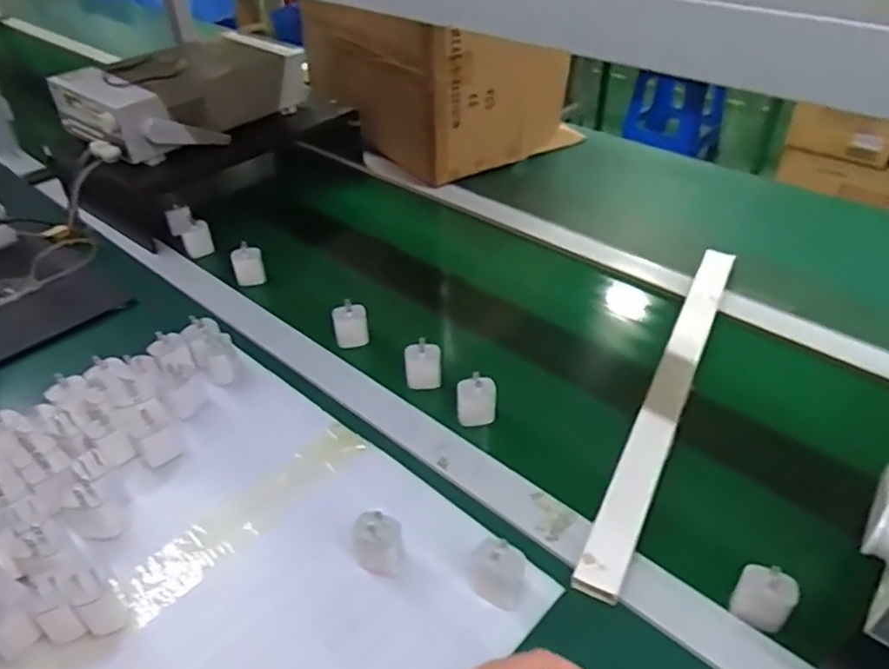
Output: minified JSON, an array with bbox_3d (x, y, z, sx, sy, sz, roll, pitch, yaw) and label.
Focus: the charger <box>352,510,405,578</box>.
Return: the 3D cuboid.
[{"bbox_3d":[-0.057,0.186,0.566,0.042,0.053,0.039,-9,39,-8],"label":"charger"}]

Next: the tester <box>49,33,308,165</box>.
[{"bbox_3d":[-0.408,-0.395,1.060,0.381,0.103,0.199,-27,45,-28],"label":"tester"}]

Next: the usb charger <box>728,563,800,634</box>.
[{"bbox_3d":[0.266,0.219,0.536,0.042,0.054,0.027,25,45,29],"label":"usb charger"}]

